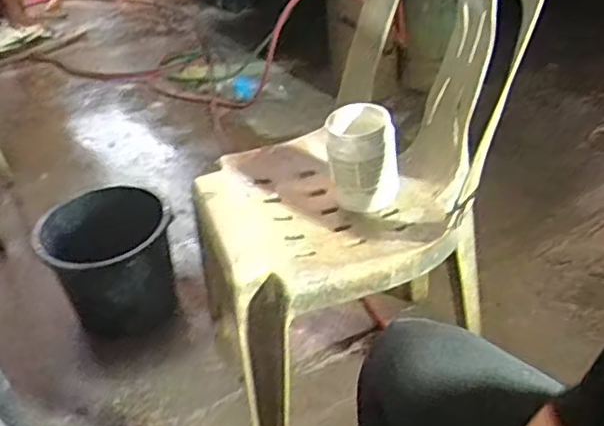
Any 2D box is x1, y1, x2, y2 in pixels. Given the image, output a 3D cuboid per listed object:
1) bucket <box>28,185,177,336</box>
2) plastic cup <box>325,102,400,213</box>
[{"bbox_3d":[-0.388,0.102,1.328,0.244,0.244,0.235,-4,36,3],"label":"bucket"},{"bbox_3d":[0.089,-0.084,0.949,0.098,0.139,0.082,-4,36,4],"label":"plastic cup"}]

